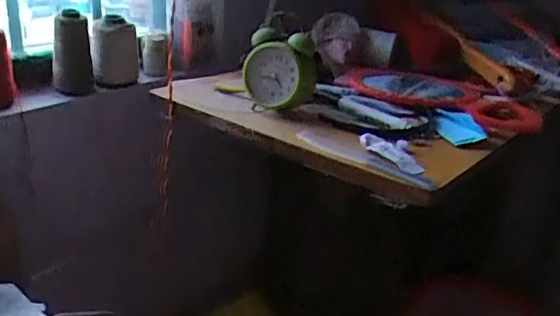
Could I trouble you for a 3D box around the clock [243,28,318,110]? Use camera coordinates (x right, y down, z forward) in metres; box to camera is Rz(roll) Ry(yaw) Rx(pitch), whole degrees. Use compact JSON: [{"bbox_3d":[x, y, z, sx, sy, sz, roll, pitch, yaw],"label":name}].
[{"bbox_3d":[0.002,-0.114,0.716,0.087,0.089,0.046,13,25,21],"label":"clock"}]

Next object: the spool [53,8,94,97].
[{"bbox_3d":[-0.295,-0.151,0.794,0.052,0.116,0.048,-6,25,-23],"label":"spool"}]

